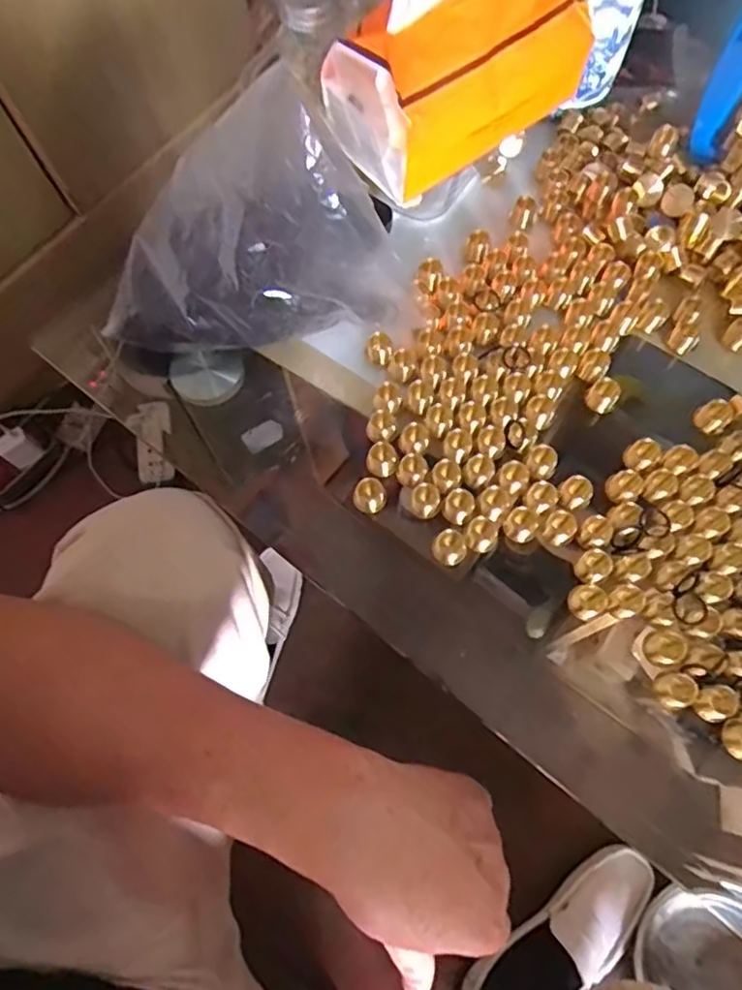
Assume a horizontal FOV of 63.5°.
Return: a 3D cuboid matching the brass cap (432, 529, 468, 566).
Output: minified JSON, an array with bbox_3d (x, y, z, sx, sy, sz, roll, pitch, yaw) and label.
[{"bbox_3d":[0.050,0.032,0.375,0.021,0.016,0.020,-1,69,1],"label":"brass cap"}]

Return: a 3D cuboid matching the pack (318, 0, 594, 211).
[{"bbox_3d":[0.055,-0.282,0.364,0.147,0.118,0.088,-36,72,-12],"label":"pack"}]

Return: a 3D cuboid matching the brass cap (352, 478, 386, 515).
[{"bbox_3d":[-0.001,0.001,0.387,0.021,0.014,0.019,-3,69,0],"label":"brass cap"}]

